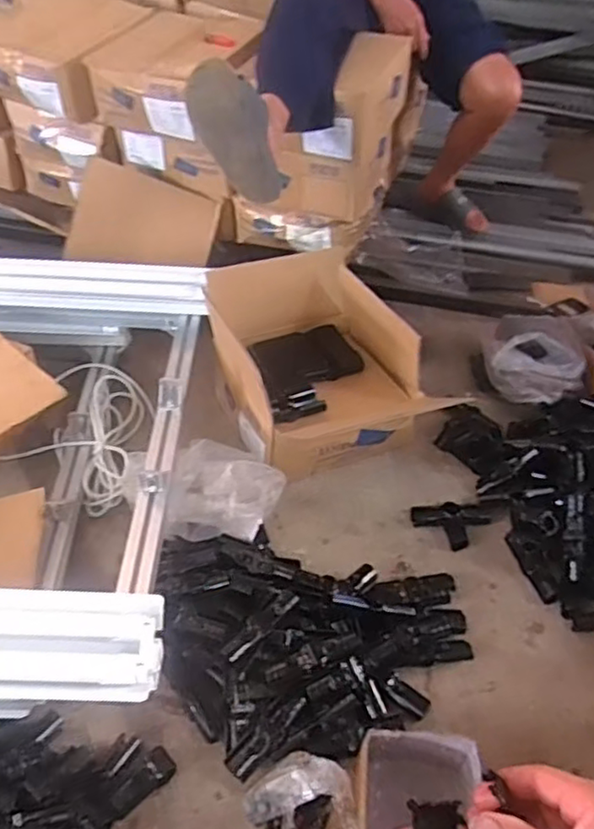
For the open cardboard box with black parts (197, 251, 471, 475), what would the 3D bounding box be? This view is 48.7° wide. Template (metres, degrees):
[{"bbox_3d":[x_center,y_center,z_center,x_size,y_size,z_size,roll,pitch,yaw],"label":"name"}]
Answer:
[{"bbox_3d":[0.017,-0.102,1.202,0.301,0.210,0.387,-13,44,-18],"label":"open cardboard box with black parts"}]

